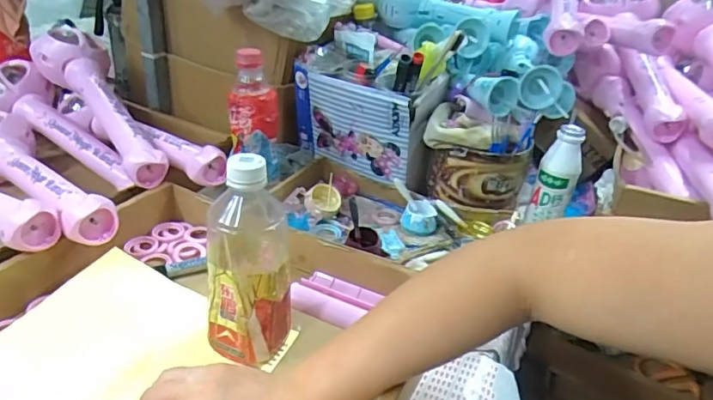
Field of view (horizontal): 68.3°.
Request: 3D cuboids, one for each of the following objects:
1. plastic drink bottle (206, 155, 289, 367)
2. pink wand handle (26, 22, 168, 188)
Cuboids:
[{"bbox_3d":[-0.090,0.048,0.451,0.069,0.181,0.072,2,29,-8],"label":"plastic drink bottle"},{"bbox_3d":[-0.342,-0.133,0.704,0.084,0.060,0.337,-20,53,-38],"label":"pink wand handle"}]

